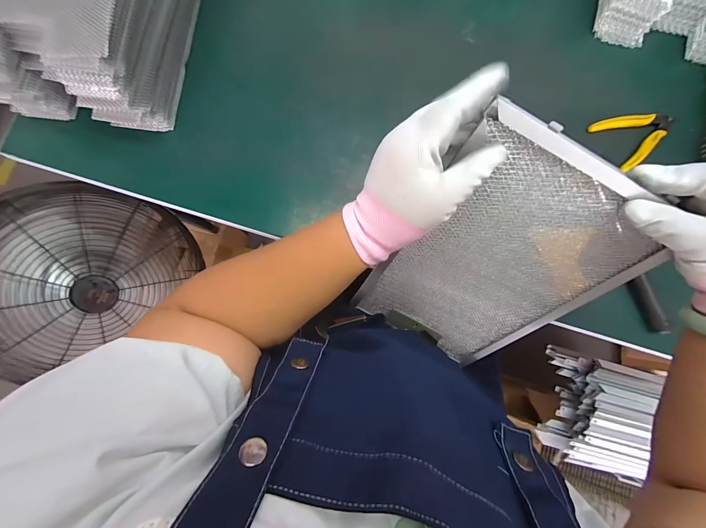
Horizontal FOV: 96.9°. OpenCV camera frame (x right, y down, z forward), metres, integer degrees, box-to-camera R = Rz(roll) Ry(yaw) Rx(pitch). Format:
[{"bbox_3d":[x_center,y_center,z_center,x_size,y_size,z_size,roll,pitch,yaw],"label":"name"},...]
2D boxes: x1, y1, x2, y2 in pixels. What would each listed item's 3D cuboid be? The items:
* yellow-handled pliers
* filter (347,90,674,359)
[{"bbox_3d":[0.387,-0.180,0.427,0.098,0.012,0.076,-30,83,-5],"label":"yellow-handled pliers"},{"bbox_3d":[0.143,0.018,0.355,0.199,0.326,0.011,26,53,-4],"label":"filter"}]

